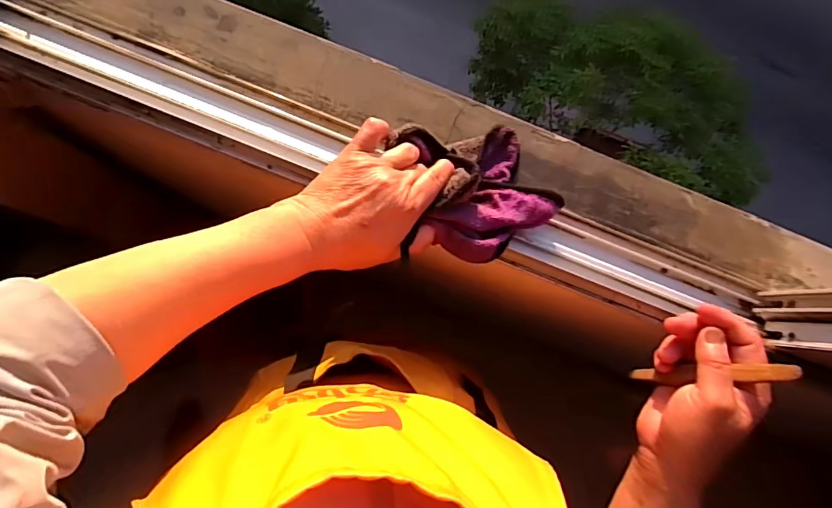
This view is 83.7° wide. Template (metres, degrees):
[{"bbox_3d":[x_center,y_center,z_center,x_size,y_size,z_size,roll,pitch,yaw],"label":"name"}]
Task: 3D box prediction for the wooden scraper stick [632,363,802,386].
[{"bbox_3d":[0.234,0.099,0.380,0.008,0.141,0.011,-22,86,-28],"label":"wooden scraper stick"}]

